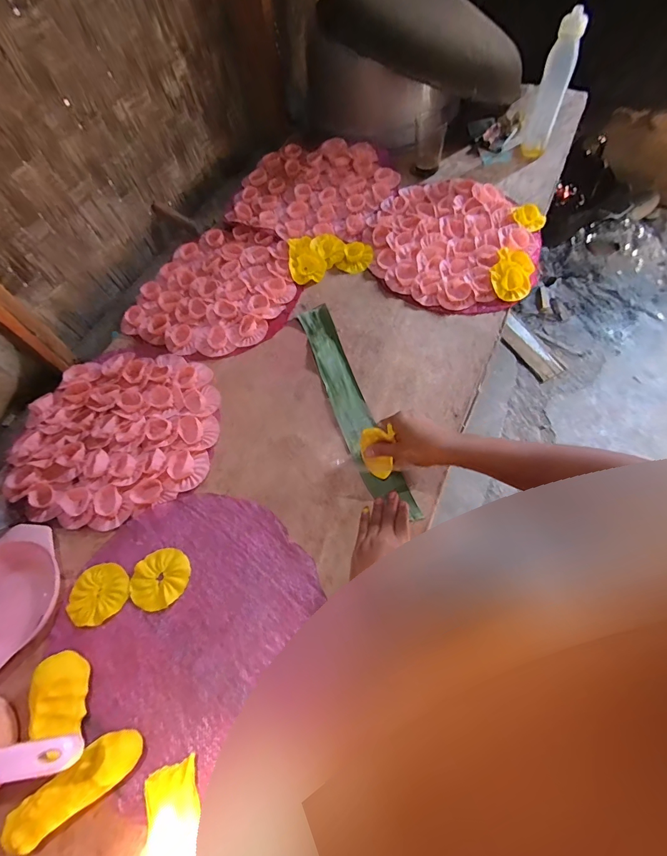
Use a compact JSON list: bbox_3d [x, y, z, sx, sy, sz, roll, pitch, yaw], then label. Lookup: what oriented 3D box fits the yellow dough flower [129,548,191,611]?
[{"bbox_3d":[-0.233,0.201,0.516,0.071,0.004,0.078,-1,64,3],"label":"yellow dough flower"}]

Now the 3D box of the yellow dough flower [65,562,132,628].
[{"bbox_3d":[-0.311,0.219,0.511,0.076,0.005,0.073,-1,64,3],"label":"yellow dough flower"}]

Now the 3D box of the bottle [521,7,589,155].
[{"bbox_3d":[0.433,-0.670,0.760,0.058,0.208,0.060,20,67,12],"label":"bottle"}]

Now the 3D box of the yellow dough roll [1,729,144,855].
[{"bbox_3d":[-0.272,0.379,0.407,0.141,0.051,0.048,-35,67,-13],"label":"yellow dough roll"}]

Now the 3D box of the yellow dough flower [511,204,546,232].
[{"bbox_3d":[0.380,-0.412,0.749,0.065,0.019,0.051,25,68,14],"label":"yellow dough flower"}]

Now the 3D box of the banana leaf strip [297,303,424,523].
[{"bbox_3d":[0.026,-0.043,0.622,0.059,0.011,0.410,-19,64,-6],"label":"banana leaf strip"}]

